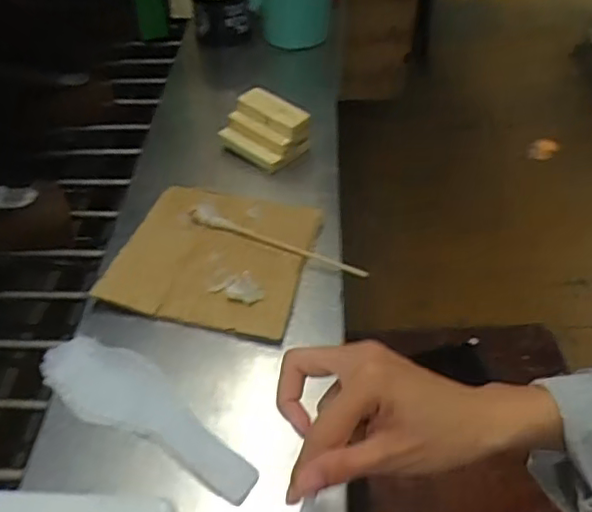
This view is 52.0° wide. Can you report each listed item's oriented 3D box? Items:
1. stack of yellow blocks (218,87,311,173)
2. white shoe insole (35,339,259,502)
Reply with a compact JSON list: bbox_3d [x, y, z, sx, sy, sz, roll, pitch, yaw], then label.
[{"bbox_3d":[-0.037,-0.151,0.715,0.089,0.056,0.063,27,54,26],"label":"stack of yellow blocks"},{"bbox_3d":[-0.118,0.117,0.473,0.207,0.020,0.062,26,54,25],"label":"white shoe insole"}]

